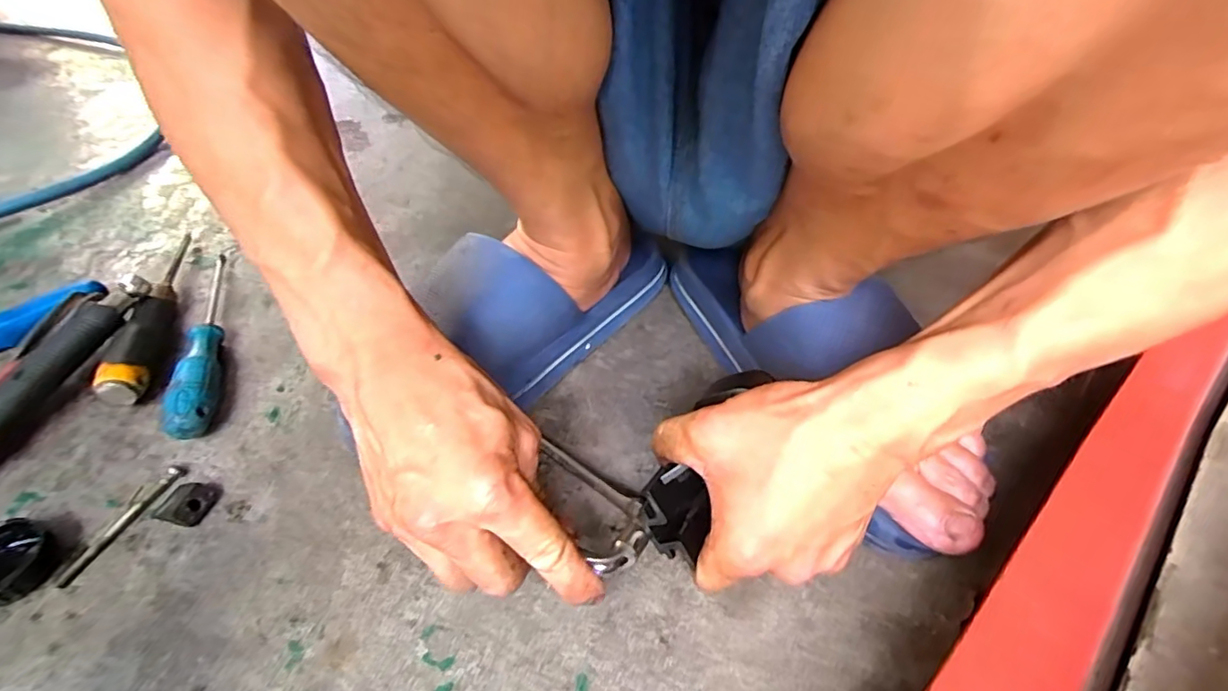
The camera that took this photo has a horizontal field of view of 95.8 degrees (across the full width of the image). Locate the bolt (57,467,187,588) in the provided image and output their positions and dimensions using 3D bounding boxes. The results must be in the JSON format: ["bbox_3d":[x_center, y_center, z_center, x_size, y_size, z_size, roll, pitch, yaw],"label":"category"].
[{"bbox_3d":[-0.286,0.102,0.323,0.009,0.006,0.076,16,48,15],"label":"bolt"}]

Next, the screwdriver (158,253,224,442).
[{"bbox_3d":[-0.309,-0.010,0.414,0.028,0.029,0.197,-19,49,-17],"label":"screwdriver"}]

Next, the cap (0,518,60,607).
[{"bbox_3d":[-0.329,0.118,0.298,0.042,0.021,0.043,-1,46,1],"label":"cap"}]

